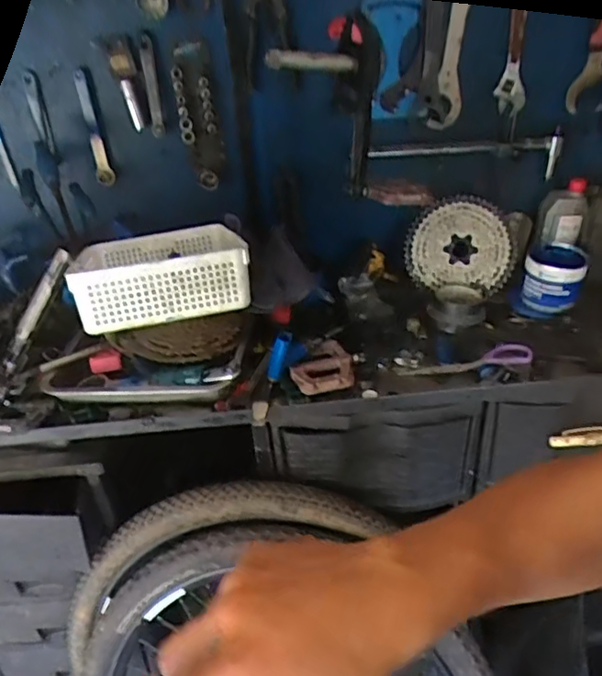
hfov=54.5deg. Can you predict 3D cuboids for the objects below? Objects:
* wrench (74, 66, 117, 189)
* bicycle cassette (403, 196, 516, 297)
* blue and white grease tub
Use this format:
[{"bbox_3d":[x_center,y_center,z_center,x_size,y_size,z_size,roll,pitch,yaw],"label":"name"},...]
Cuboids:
[{"bbox_3d":[-0.366,-0.372,1.040,0.031,0.193,0.017,-10,34,-11],"label":"wrench"},{"bbox_3d":[0.313,-0.181,1.143,0.199,0.179,0.040,4,0,11],"label":"bicycle cassette"},{"bbox_3d":[0.475,-0.113,1.100,0.105,0.099,0.126,13,38,24],"label":"blue and white grease tub"}]

